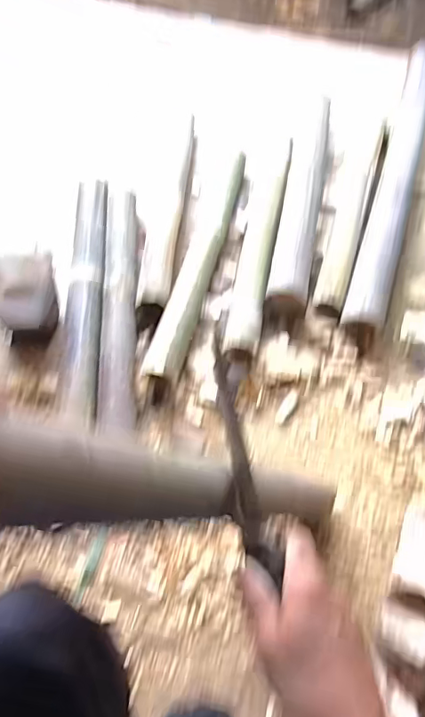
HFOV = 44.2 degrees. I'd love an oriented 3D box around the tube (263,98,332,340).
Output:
[{"bbox_3d":[0.200,-0.368,1.154,0.078,0.081,0.703,7,56,9],"label":"tube"}]

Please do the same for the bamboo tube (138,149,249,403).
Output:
[{"bbox_3d":[-0.021,-0.204,1.064,0.066,0.063,0.633,9,56,10],"label":"bamboo tube"}]

